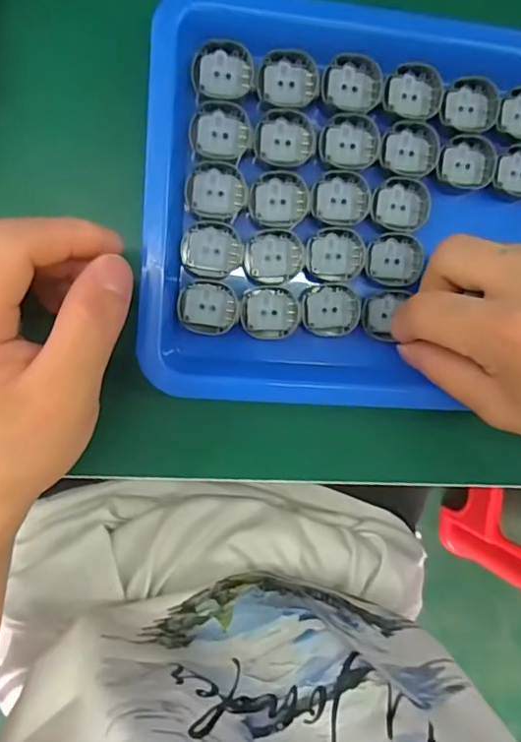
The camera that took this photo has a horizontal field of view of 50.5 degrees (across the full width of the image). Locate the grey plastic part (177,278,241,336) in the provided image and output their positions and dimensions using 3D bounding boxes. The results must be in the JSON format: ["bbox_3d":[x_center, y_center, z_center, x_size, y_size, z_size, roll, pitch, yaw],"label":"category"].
[{"bbox_3d":[-0.024,-0.030,0.259,0.028,0.004,0.025,9,93,-9],"label":"grey plastic part"}]

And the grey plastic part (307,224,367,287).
[{"bbox_3d":[0.037,-0.056,0.267,0.028,0.004,0.028,-1,95,-8],"label":"grey plastic part"}]

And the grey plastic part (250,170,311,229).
[{"bbox_3d":[0.009,-0.081,0.260,0.028,0.004,0.025,-3,95,-8],"label":"grey plastic part"}]

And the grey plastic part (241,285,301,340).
[{"bbox_3d":[0.005,-0.028,0.265,0.028,0.004,0.025,7,94,-9],"label":"grey plastic part"}]

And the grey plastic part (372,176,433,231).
[{"bbox_3d":[0.069,-0.081,0.269,0.029,0.007,0.024,4,94,-9],"label":"grey plastic part"}]

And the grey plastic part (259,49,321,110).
[{"bbox_3d":[0.013,-0.135,0.255,0.028,0.004,0.024,6,94,-9],"label":"grey plastic part"}]

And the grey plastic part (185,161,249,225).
[{"bbox_3d":[-0.020,-0.083,0.255,0.027,0.004,0.025,10,93,-9],"label":"grey plastic part"}]

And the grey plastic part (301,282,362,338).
[{"bbox_3d":[0.035,-0.030,0.268,0.029,0.004,0.025,-1,95,-8],"label":"grey plastic part"}]

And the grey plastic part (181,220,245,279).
[{"bbox_3d":[-0.022,-0.057,0.257,0.029,0.004,0.025,8,94,-9],"label":"grey plastic part"}]

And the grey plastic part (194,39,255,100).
[{"bbox_3d":[-0.017,-0.136,0.249,0.026,0.004,0.025,-7,96,-8],"label":"grey plastic part"}]

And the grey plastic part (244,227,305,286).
[{"bbox_3d":[0.007,-0.054,0.263,0.028,0.004,0.026,1,95,-8],"label":"grey plastic part"}]

